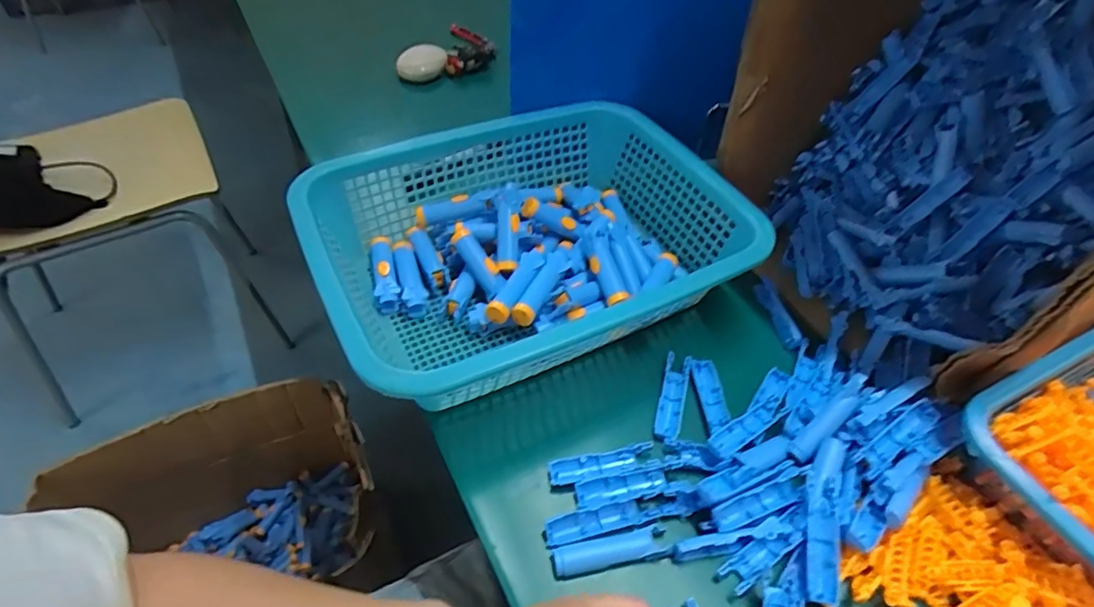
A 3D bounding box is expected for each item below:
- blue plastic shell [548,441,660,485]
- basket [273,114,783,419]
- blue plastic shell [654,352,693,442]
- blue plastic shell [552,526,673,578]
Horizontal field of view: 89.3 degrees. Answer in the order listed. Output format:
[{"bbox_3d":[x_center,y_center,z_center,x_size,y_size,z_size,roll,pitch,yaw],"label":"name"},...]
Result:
[{"bbox_3d":[0.041,0.117,0.404,0.080,0.006,0.018,-8,49,-13],"label":"blue plastic shell"},{"bbox_3d":[-0.019,-0.044,0.489,0.320,0.099,0.259,-21,53,-22],"label":"basket"},{"bbox_3d":[0.101,0.075,0.445,0.020,0.009,0.081,15,48,8],"label":"blue plastic shell"},{"bbox_3d":[0.042,0.162,0.362,0.075,0.008,0.019,-6,49,-10],"label":"blue plastic shell"}]

